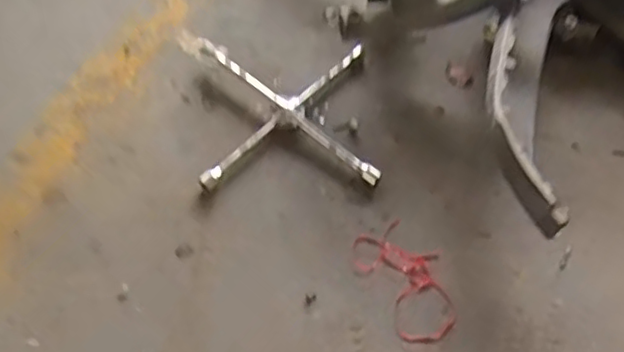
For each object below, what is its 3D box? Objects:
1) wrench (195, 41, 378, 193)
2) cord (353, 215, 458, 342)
[{"bbox_3d":[-0.049,-0.125,1.216,0.314,0.032,0.312,-2,60,-4],"label":"wrench"},{"bbox_3d":[0.161,0.177,1.075,0.122,0.012,0.208,-26,65,-17],"label":"cord"}]

